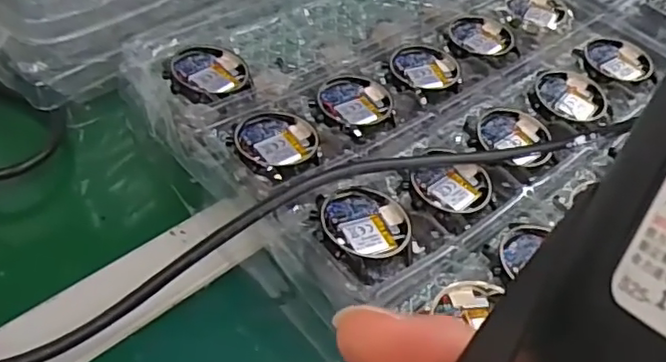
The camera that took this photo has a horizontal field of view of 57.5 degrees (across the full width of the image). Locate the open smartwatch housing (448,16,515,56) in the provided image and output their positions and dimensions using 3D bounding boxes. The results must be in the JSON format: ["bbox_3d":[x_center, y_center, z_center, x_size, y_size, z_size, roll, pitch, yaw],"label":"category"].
[{"bbox_3d":[0.102,-0.100,0.417,0.043,0.005,0.039,13,46,5],"label":"open smartwatch housing"}]

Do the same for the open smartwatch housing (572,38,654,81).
[{"bbox_3d":[0.192,-0.080,0.409,0.046,0.005,0.044,-26,55,-28],"label":"open smartwatch housing"}]

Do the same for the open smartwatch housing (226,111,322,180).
[{"bbox_3d":[-0.032,-0.022,0.327,0.045,0.008,0.048,4,46,-4],"label":"open smartwatch housing"}]

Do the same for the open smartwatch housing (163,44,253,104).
[{"bbox_3d":[-0.074,-0.063,0.356,0.047,0.011,0.045,4,46,-4],"label":"open smartwatch housing"}]

